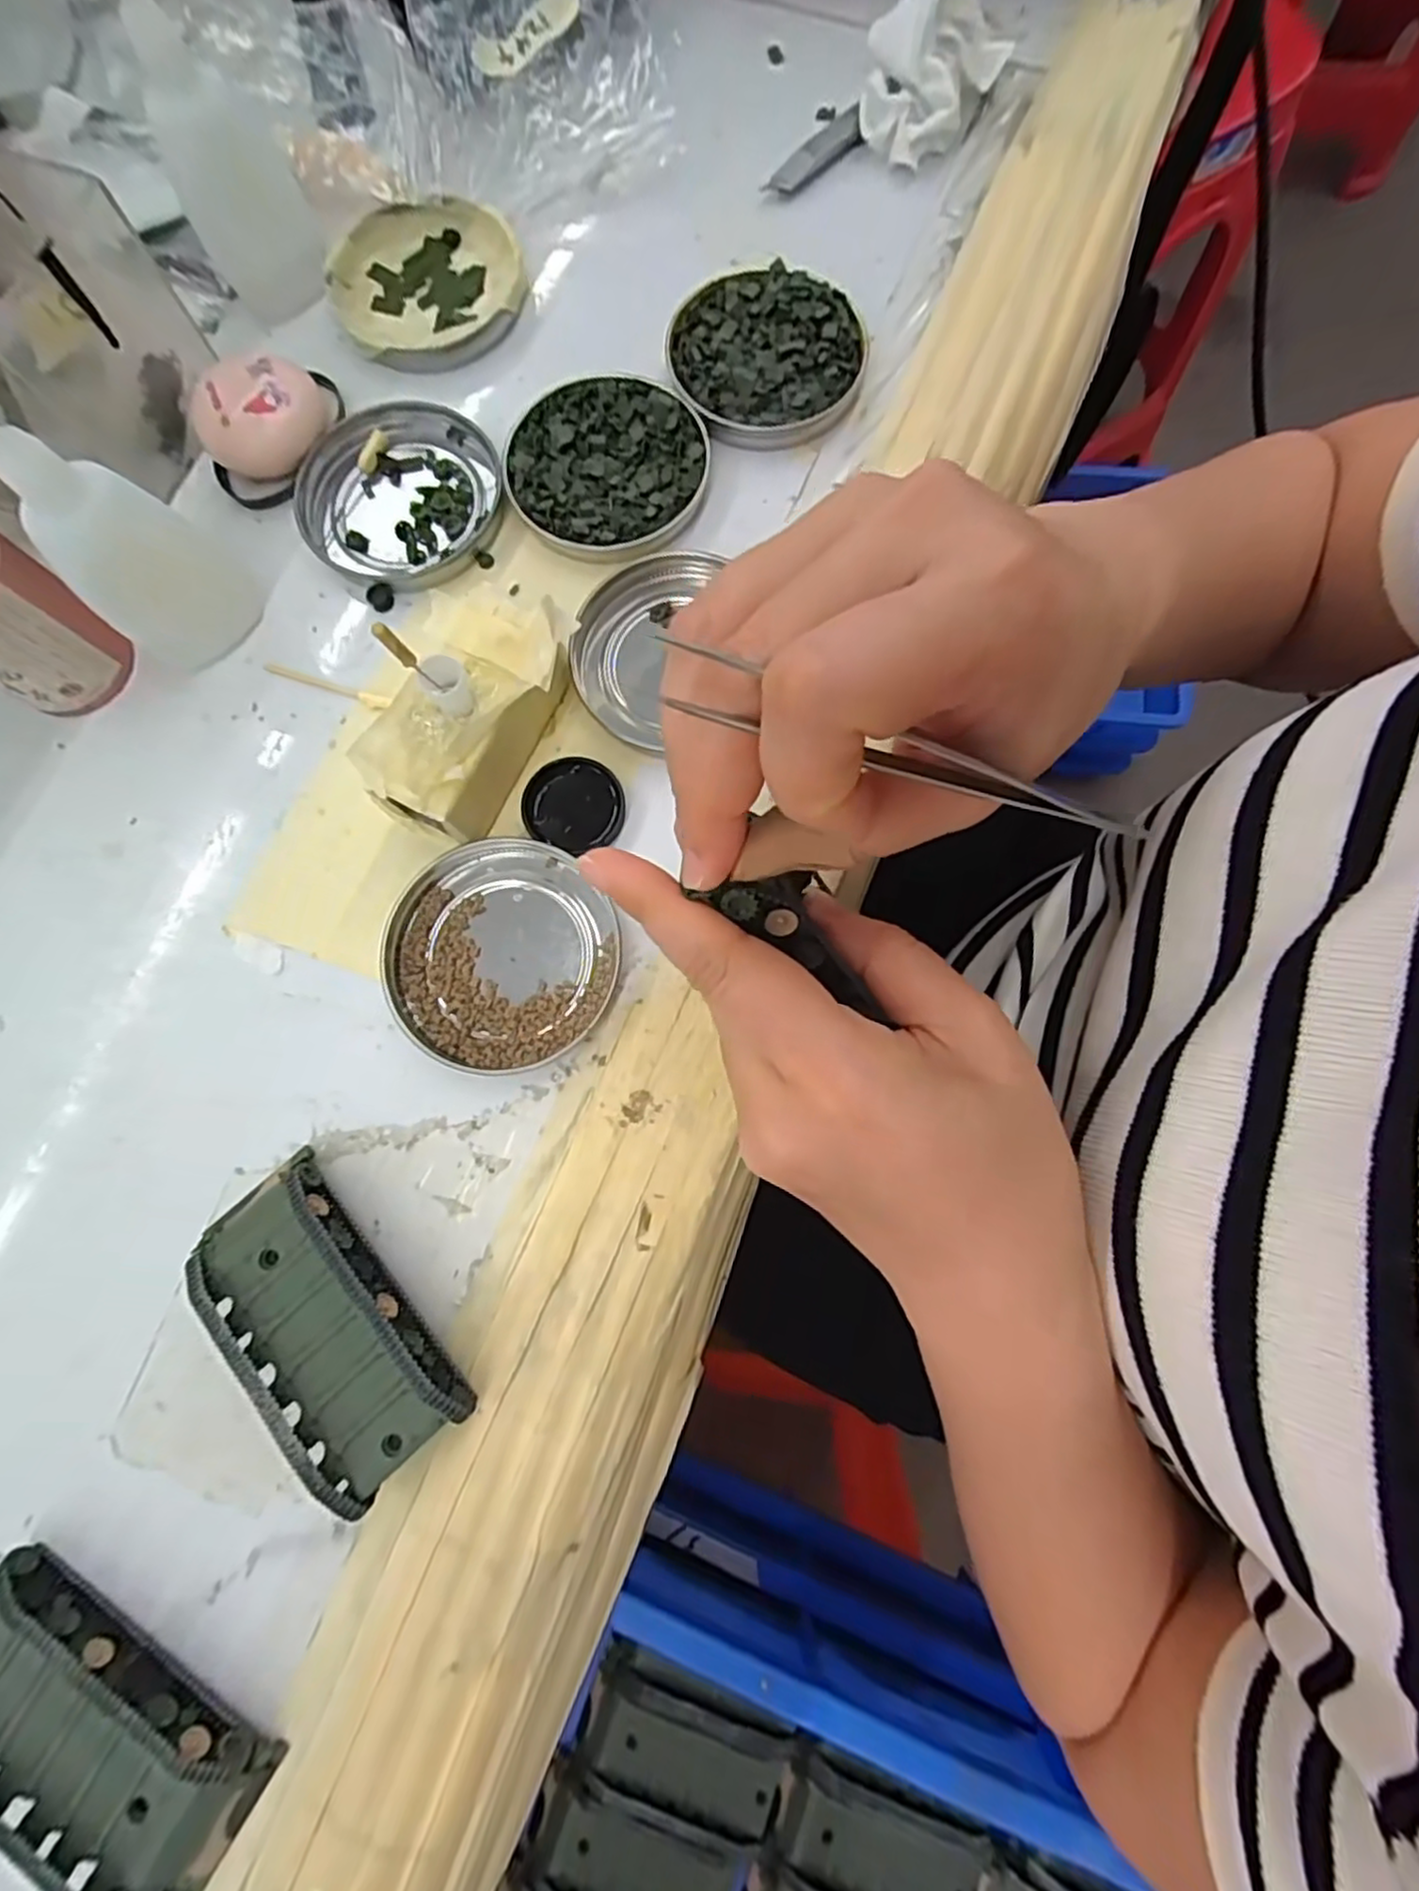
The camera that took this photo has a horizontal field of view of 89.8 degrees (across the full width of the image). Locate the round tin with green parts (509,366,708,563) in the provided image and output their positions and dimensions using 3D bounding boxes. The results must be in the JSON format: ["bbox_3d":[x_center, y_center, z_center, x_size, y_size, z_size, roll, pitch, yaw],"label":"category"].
[{"bbox_3d":[-0.040,-0.188,0.279,0.077,0.009,0.080,0,80,1],"label":"round tin with green parts"}]

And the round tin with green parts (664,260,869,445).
[{"bbox_3d":[0.023,-0.241,0.287,0.077,0.011,0.082,0,80,1],"label":"round tin with green parts"}]

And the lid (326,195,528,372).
[{"bbox_3d":[-0.118,-0.278,0.301,0.078,0.013,0.070,-17,80,-2],"label":"lid"}]

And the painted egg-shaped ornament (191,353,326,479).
[{"bbox_3d":[-0.177,-0.208,0.280,0.047,0.023,0.036,-37,81,-5],"label":"painted egg-shaped ornament"}]

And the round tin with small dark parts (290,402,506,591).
[{"bbox_3d":[-0.122,-0.180,0.284,0.082,0.012,0.074,-37,81,-5],"label":"round tin with small dark parts"}]

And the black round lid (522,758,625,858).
[{"bbox_3d":[-0.048,-0.050,0.255,0.035,0.006,0.032,0,80,1],"label":"black round lid"}]

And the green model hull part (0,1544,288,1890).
[{"bbox_3d":[-0.175,0.224,0.200,0.097,0.018,0.044,31,82,7],"label":"green model hull part"}]

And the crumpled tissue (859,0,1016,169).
[{"bbox_3d":[0.093,-0.364,0.295,0.055,0.037,0.049,12,79,4],"label":"crumpled tissue"}]

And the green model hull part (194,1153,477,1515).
[{"bbox_3d":[-0.118,0.115,0.218,0.044,0.024,0.094,-40,81,-6],"label":"green model hull part"}]

